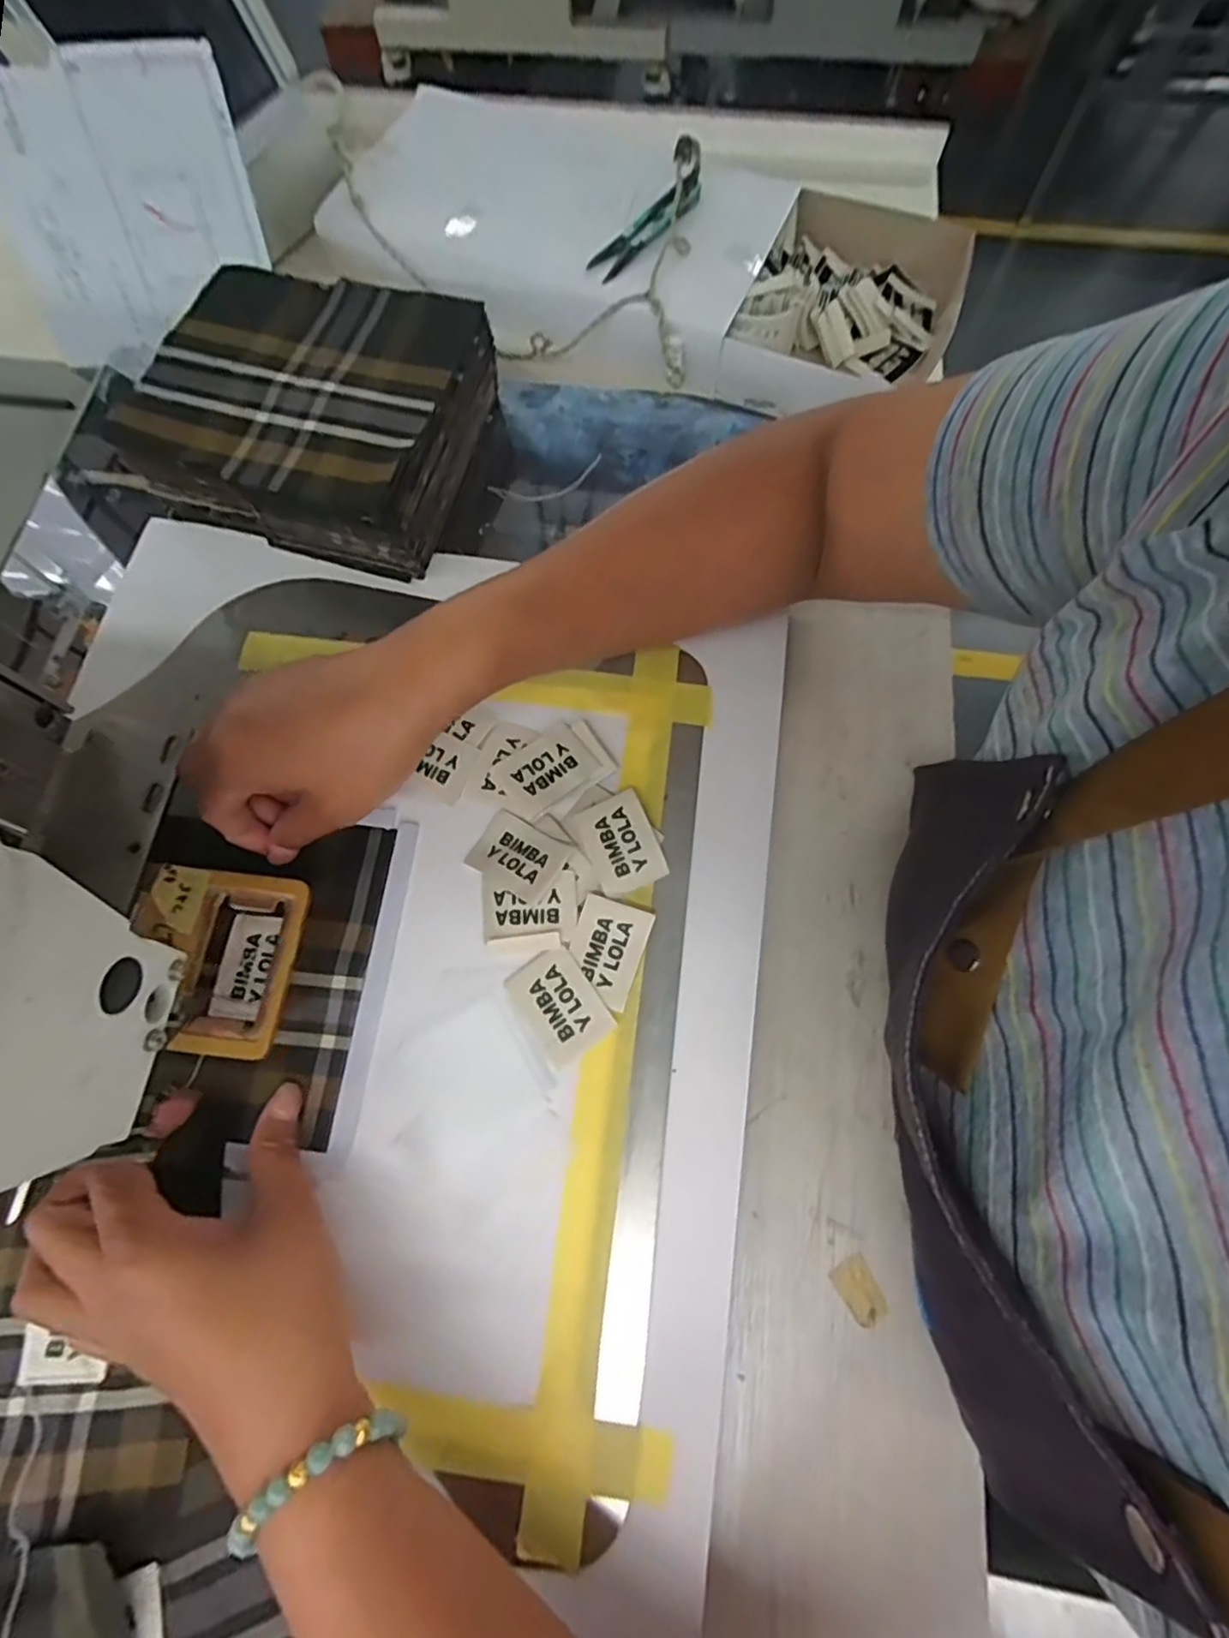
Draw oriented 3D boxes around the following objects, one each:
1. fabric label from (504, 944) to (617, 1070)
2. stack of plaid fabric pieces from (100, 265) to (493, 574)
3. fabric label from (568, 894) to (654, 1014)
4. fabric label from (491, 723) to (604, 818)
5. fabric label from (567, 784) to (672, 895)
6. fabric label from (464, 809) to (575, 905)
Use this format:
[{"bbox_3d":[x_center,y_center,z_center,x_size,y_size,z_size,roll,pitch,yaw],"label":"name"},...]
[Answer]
[{"bbox_3d":[-0.026,0.087,0.306,0.034,0.004,0.049,-35,74,-10],"label":"fabric label"},{"bbox_3d":[-0.173,-0.234,0.381,0.168,0.061,0.153,13,72,6],"label":"stack of plaid fabric pieces"},{"bbox_3d":[-0.004,0.063,0.313,0.035,0.006,0.046,19,73,8],"label":"fabric label"},{"bbox_3d":[-0.036,-0.027,0.343,0.049,0.004,0.039,-37,74,-10],"label":"fabric label"},{"bbox_3d":[0.003,0.012,0.328,0.036,0.006,0.047,-27,79,-6],"label":"fabric label"},{"bbox_3d":[-0.048,0.017,0.326,0.045,0.007,0.034,29,75,11],"label":"fabric label"}]

